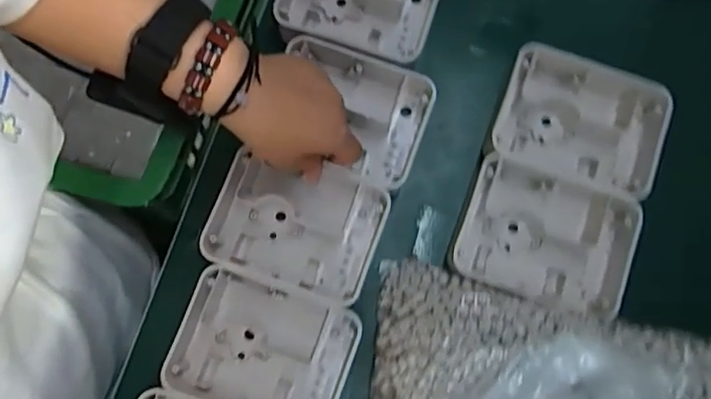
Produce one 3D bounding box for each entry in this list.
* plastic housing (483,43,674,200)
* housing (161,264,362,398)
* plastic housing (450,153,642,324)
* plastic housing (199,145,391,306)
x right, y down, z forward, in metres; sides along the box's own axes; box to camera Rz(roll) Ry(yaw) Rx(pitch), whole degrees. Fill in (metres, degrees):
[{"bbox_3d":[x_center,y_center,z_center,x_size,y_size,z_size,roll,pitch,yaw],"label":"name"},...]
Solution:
[{"bbox_3d":[0.185,-0.061,0.463,0.133,0.042,0.100,20,79,3],"label":"plastic housing"},{"bbox_3d":[-0.070,0.117,0.432,0.127,0.043,0.098,20,79,3],"label":"housing"},{"bbox_3d":[0.153,0.034,0.440,0.141,0.042,0.102,21,79,3],"label":"plastic housing"},{"bbox_3d":[-0.047,0.019,0.451,0.128,0.038,0.100,18,79,3],"label":"plastic housing"}]

